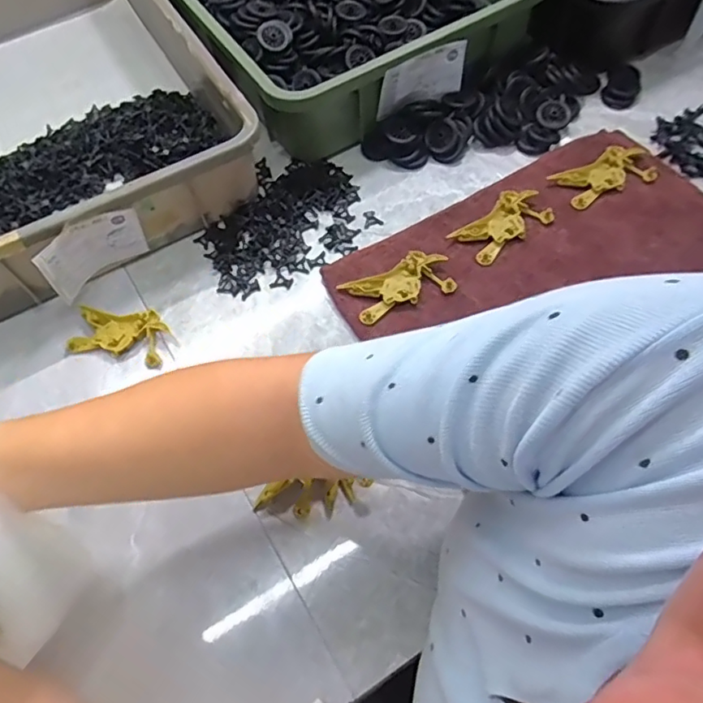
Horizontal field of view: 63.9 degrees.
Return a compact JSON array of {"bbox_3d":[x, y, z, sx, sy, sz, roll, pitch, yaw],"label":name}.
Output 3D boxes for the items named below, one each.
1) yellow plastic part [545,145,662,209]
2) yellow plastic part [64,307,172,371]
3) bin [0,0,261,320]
[{"bbox_3d":[0.271,-0.190,0.597,0.105,0.012,0.050,-23,62,-9],"label":"yellow plastic part"},{"bbox_3d":[-0.224,-0.017,0.545,0.090,0.016,0.050,9,62,9],"label":"yellow plastic part"},{"bbox_3d":[-0.377,-0.308,0.664,0.369,0.095,0.569,-29,63,-12],"label":"bin"}]

